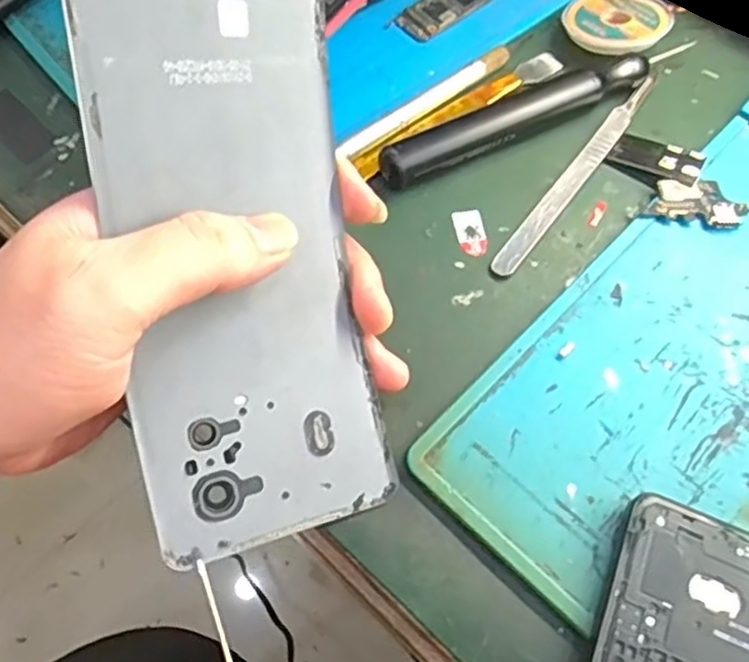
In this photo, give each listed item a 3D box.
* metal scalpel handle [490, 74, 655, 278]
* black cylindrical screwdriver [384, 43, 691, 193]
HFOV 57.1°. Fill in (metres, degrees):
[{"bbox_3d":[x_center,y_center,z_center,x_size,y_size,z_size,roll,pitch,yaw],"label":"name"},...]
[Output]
[{"bbox_3d":[0.081,-0.064,0.275,0.010,0.004,0.115,35,68,16],"label":"metal scalpel handle"},{"bbox_3d":[0.068,-0.092,0.281,0.145,0.015,0.015,-26,66,-13],"label":"black cylindrical screwdriver"}]

